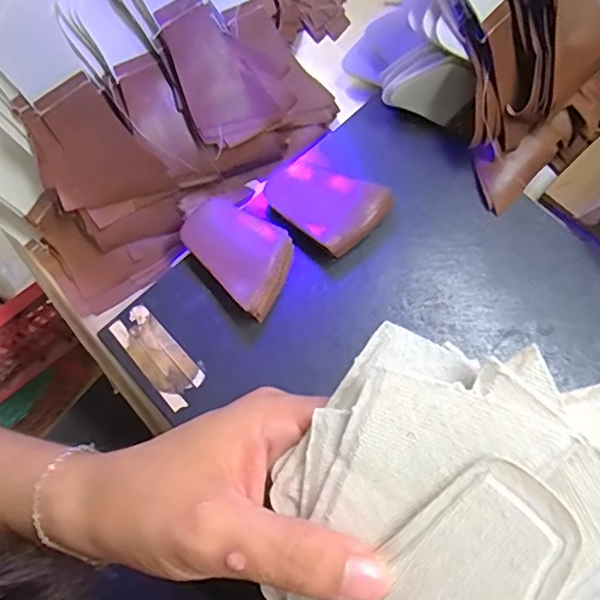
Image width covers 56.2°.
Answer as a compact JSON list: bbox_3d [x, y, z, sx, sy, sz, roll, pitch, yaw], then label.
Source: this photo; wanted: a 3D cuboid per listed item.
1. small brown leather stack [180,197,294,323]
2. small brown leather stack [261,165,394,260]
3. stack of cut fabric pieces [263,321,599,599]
[{"bbox_3d":[-0.044,-0.036,0.414,0.085,0.018,0.059,40,79,10],"label":"small brown leather stack"},{"bbox_3d":[0.021,-0.073,0.412,0.076,0.023,0.066,39,79,10],"label":"small brown leather stack"},{"bbox_3d":[0.043,0.066,0.167,0.095,0.018,0.121,34,105,23],"label":"stack of cut fabric pieces"}]

